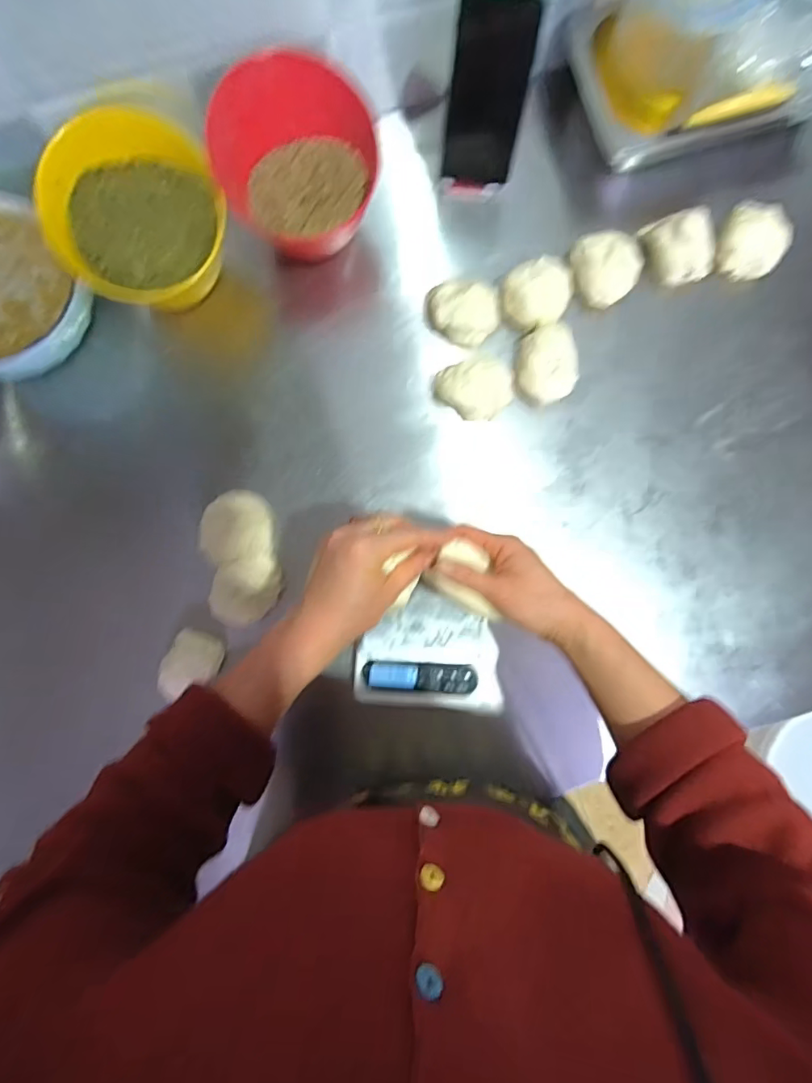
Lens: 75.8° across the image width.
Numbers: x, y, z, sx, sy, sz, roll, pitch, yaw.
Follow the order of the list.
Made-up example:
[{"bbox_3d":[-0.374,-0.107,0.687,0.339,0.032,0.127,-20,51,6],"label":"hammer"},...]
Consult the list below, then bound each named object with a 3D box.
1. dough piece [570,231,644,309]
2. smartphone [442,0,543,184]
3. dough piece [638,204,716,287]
[{"bbox_3d":[0.220,-0.303,0.577,0.068,0.044,0.075,-30,86,-3],"label":"dough piece"},{"bbox_3d":[0.080,-0.435,0.512,0.071,0.153,0.007,7,66,0],"label":"smartphone"},{"bbox_3d":[0.304,-0.326,0.576,0.055,0.055,0.078,-23,85,-3],"label":"dough piece"}]

